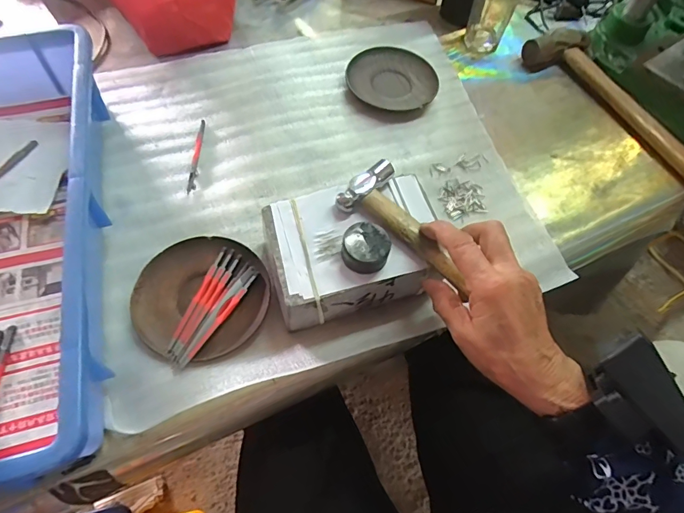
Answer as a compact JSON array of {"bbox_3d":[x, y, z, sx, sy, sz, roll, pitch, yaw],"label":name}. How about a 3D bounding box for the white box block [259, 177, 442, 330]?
[{"bbox_3d":[0.013,-0.003,0.378,0.146,0.060,0.107,-13,62,-12],"label":"white box block"}]

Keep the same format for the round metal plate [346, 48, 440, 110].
[{"bbox_3d":[0.063,-0.223,0.536,0.111,0.017,0.111,2,60,-3],"label":"round metal plate"}]

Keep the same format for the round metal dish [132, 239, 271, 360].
[{"bbox_3d":[-0.123,0.034,0.372,0.114,0.012,0.111,2,60,-3],"label":"round metal dish"}]

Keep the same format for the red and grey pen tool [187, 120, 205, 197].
[{"bbox_3d":[-0.157,-0.109,0.457,0.008,0.006,0.104,-1,60,-5],"label":"red and grey pen tool"}]

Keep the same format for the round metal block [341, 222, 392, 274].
[{"bbox_3d":[0.018,-0.006,0.337,0.037,0.020,0.038,2,60,-3],"label":"round metal block"}]

